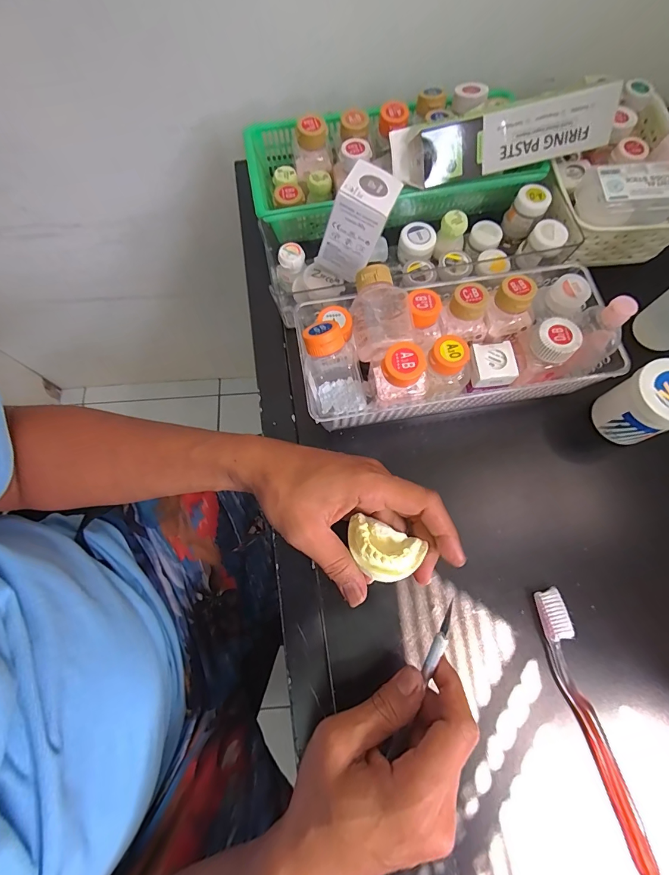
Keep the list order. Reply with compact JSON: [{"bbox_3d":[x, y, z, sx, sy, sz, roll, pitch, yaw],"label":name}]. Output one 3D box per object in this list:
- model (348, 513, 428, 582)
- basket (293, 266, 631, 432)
[{"bbox_3d":[0.035,0.083,0.275,0.056,0.024,0.038,24,74,7],"label":"model"},{"bbox_3d":[0.100,-0.086,0.325,0.259,0.083,0.115,-9,73,-3],"label":"basket"}]

